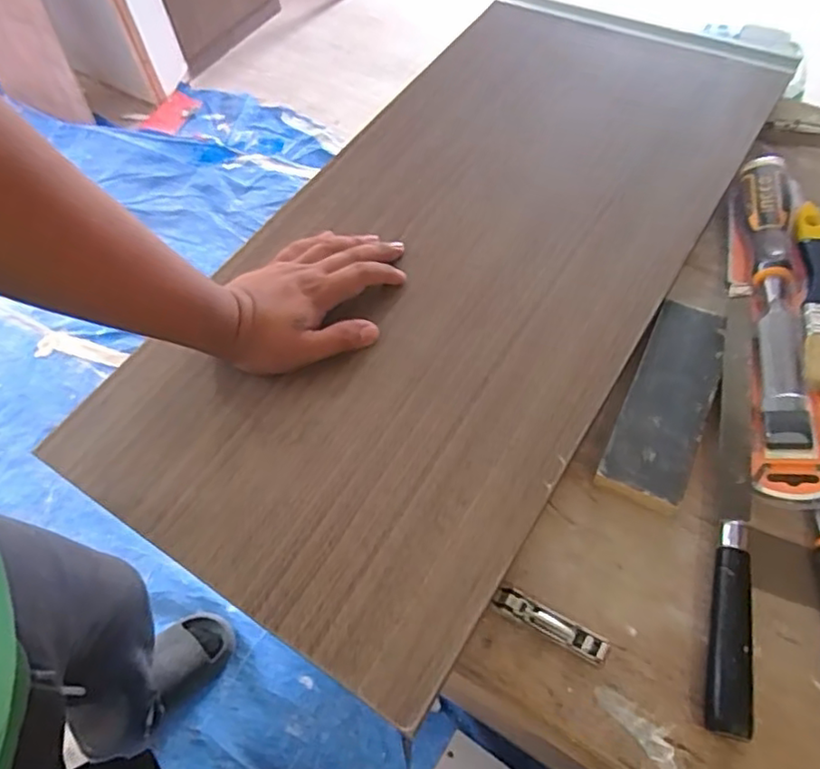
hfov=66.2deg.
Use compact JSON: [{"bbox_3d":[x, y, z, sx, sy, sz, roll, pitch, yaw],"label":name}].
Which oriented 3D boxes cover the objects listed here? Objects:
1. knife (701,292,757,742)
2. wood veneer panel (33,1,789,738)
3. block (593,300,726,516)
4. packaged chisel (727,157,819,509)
[{"bbox_3d":[0.224,0.068,0.436,0.022,0.027,0.315,12,61,10],"label":"knife"},{"bbox_3d":[0.050,-0.124,0.560,0.338,0.018,0.685,27,64,21],"label":"wood veneer panel"},{"bbox_3d":[0.197,0.010,0.478,0.057,0.018,0.170,23,63,16],"label":"block"},{"bbox_3d":[0.289,-0.060,0.490,0.055,0.029,0.310,7,60,7],"label":"packaged chisel"}]

